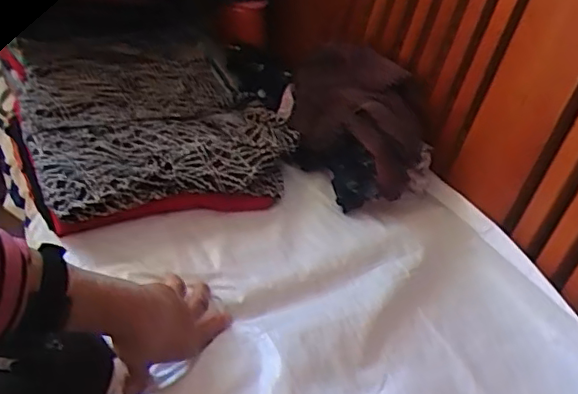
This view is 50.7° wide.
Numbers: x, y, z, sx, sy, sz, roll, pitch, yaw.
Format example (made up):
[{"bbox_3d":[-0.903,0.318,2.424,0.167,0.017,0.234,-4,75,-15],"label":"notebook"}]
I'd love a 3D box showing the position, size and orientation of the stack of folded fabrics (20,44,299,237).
[{"bbox_3d":[-0.199,-0.117,0.882,0.334,0.062,0.395,-15,44,-23],"label":"stack of folded fabrics"}]

